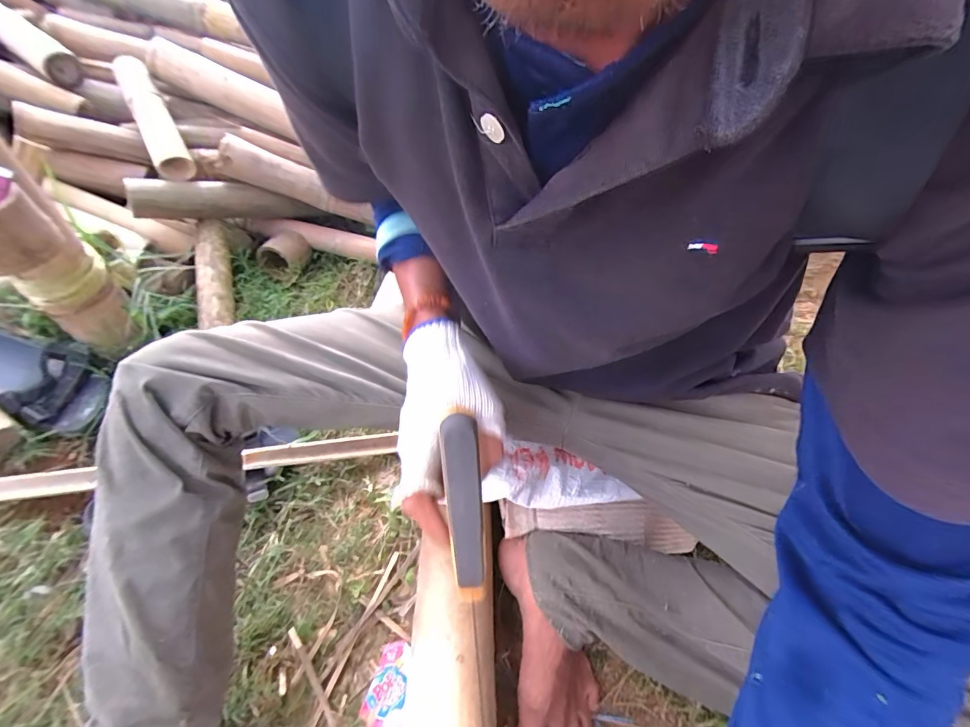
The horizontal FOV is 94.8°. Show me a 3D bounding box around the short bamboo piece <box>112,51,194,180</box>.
[{"bbox_3d":[-0.627,-0.467,0.837,0.059,0.057,0.286,-26,76,-15],"label":"short bamboo piece"}]

